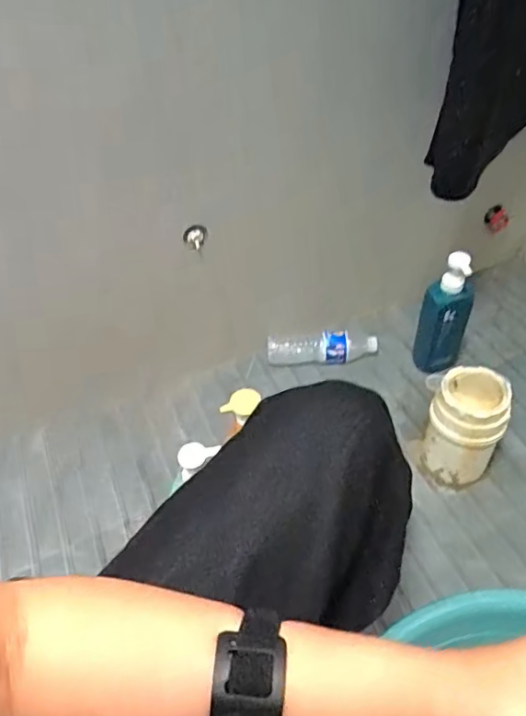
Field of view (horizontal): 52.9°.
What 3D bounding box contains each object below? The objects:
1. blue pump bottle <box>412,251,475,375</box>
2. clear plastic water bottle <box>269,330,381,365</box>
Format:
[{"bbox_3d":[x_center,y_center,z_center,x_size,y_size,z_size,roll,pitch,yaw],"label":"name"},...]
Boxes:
[{"bbox_3d":[0.317,-0.065,0.931,0.078,0.263,0.049,15,51,18],"label":"blue pump bottle"},{"bbox_3d":[0.116,-0.016,1.024,0.209,0.066,0.052,-4,48,1],"label":"clear plastic water bottle"}]

